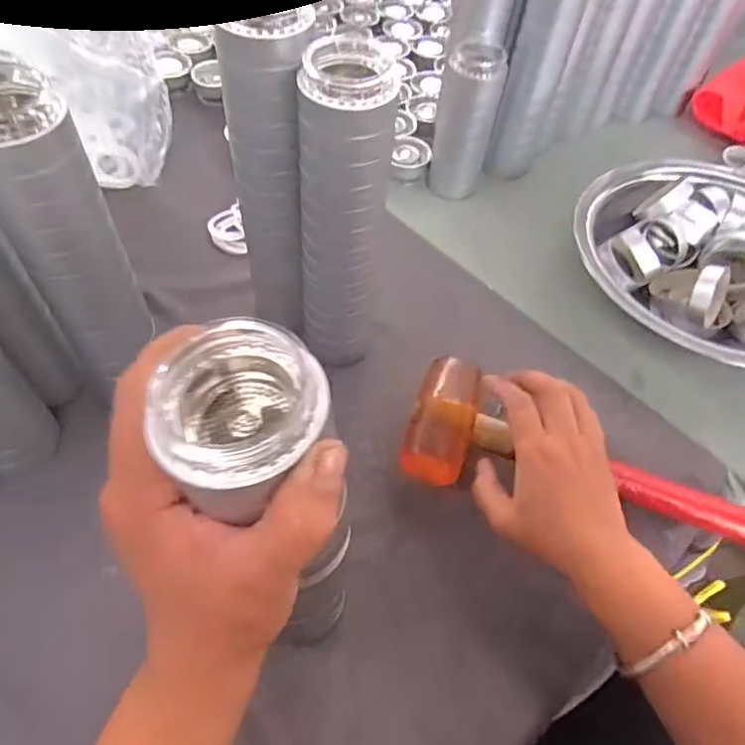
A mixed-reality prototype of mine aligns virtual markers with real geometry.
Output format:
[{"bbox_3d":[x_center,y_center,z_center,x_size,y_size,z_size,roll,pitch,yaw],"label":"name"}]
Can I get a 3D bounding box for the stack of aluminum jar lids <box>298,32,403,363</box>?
[{"bbox_3d":[-0.024,-0.114,0.459,0.072,0.270,0.053,2,55,-3],"label":"stack of aluminum jar lids"}]

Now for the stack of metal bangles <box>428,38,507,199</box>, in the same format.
[{"bbox_3d":[0.109,-0.288,0.674,0.067,0.170,0.067,14,56,6],"label":"stack of metal bangles"}]

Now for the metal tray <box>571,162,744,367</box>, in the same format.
[{"bbox_3d":[0.370,-0.112,0.622,0.293,0.072,0.260,2,55,-3],"label":"metal tray"}]

